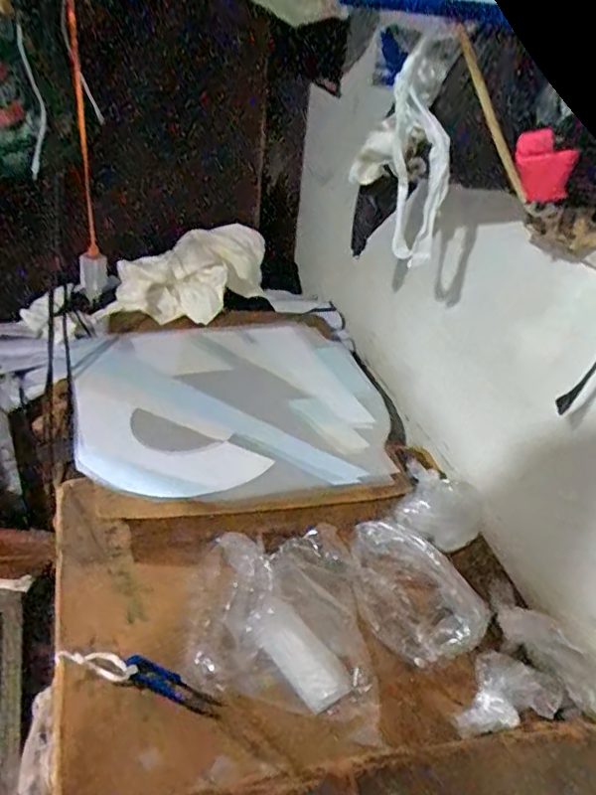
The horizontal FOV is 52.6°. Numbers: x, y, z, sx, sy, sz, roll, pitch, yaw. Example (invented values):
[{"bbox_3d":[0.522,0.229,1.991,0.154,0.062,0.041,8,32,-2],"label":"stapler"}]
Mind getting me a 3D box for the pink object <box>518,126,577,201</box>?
[{"bbox_3d":[0.215,-0.201,0.528,0.049,0.056,0.032,14,33,11],"label":"pink object"}]

